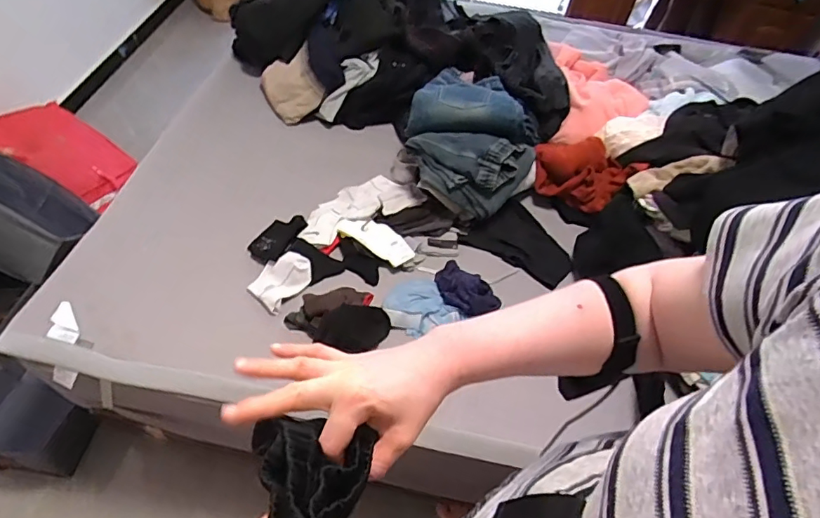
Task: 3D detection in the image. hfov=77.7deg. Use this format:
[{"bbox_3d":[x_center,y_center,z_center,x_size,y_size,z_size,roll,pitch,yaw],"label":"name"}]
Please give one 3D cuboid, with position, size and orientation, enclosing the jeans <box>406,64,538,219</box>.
[{"bbox_3d":[0.168,-0.342,1.352,0.326,0.198,0.449,13,53,8],"label":"jeans"}]

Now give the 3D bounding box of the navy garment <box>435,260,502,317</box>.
[{"bbox_3d":[0.123,0.074,1.157,0.156,0.070,0.093,36,60,23],"label":"navy garment"}]

